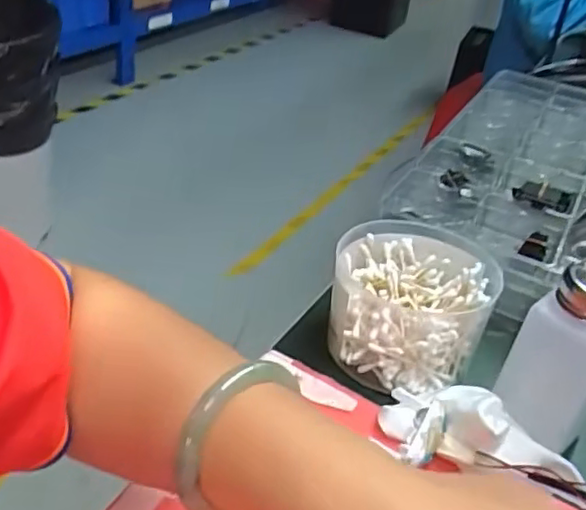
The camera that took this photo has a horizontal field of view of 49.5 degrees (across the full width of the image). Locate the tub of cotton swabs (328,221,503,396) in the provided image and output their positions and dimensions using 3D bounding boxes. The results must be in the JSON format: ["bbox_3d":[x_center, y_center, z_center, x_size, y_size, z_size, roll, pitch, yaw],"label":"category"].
[{"bbox_3d":[0.085,0.035,0.469,0.113,0.065,0.120,6,35,-4],"label":"tub of cotton swabs"}]

